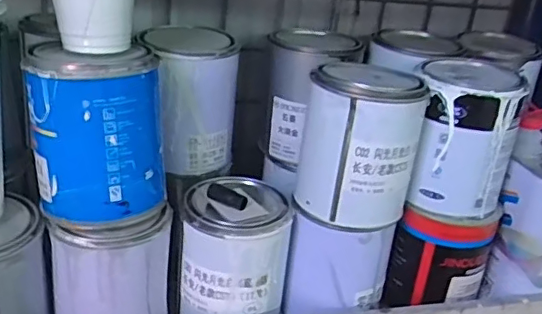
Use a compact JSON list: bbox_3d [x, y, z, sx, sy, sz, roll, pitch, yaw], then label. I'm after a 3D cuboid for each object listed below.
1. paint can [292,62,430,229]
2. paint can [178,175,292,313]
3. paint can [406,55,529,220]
[{"bbox_3d":[0.083,-0.010,0.530,0.088,0.131,0.088,5,24,-2],"label":"paint can"},{"bbox_3d":[-0.033,0.097,0.564,0.101,0.129,0.101,5,24,-2],"label":"paint can"},{"bbox_3d":[0.187,-0.019,0.566,0.100,0.136,0.086,16,26,20],"label":"paint can"}]

